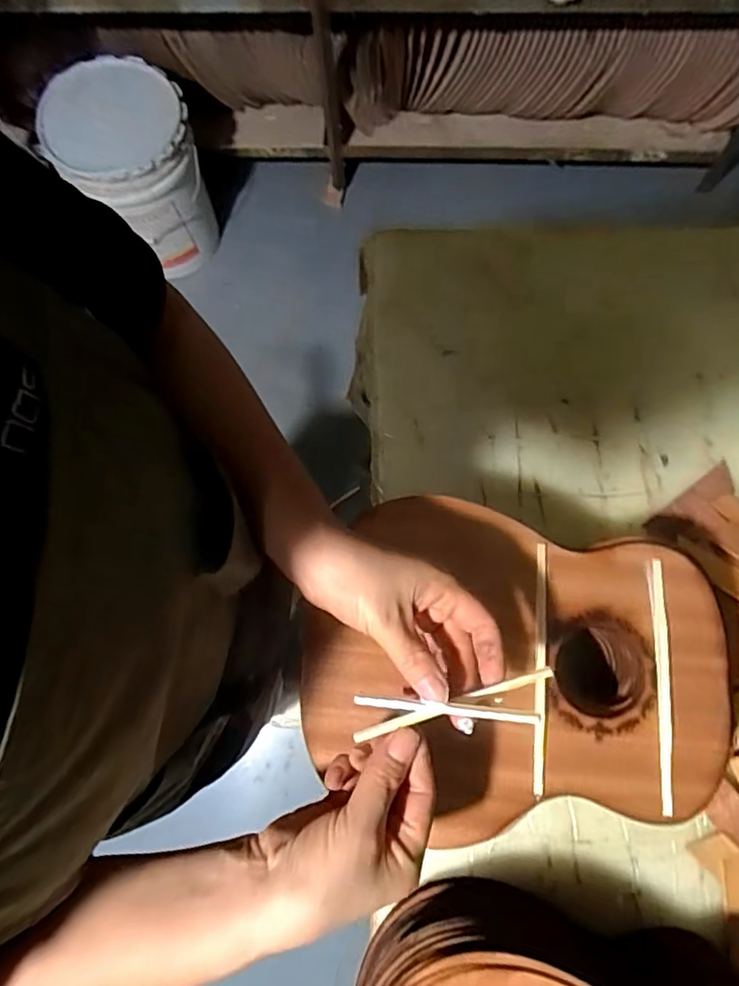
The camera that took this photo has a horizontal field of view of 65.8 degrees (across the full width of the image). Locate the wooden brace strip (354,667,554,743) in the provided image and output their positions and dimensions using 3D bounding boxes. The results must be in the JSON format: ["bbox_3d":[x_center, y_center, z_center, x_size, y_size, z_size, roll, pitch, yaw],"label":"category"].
[{"bbox_3d":[0.048,0.123,0.331,0.119,0.006,0.007,-21,77,5],"label":"wooden brace strip"}]

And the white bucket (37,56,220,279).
[{"bbox_3d":[-0.540,-0.748,1.385,0.292,0.392,0.278,0,76,1],"label":"white bucket"}]

